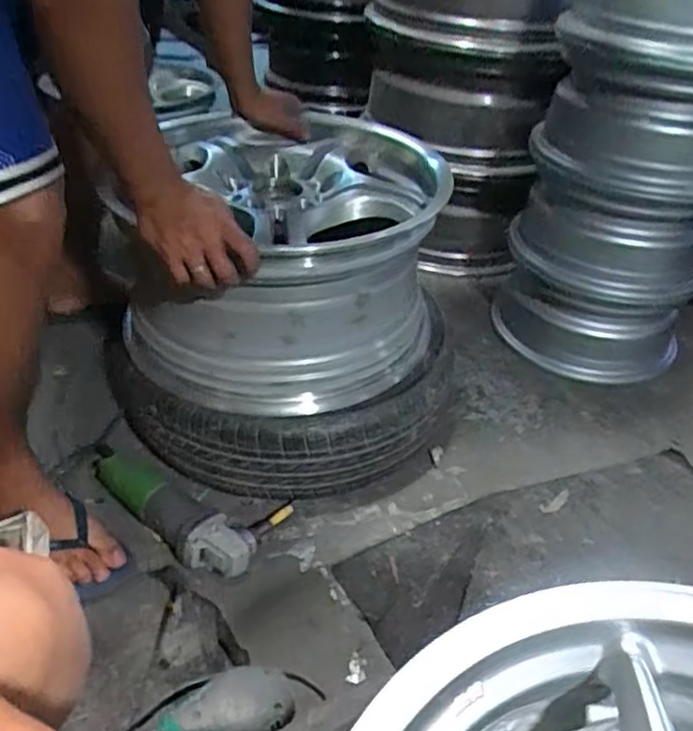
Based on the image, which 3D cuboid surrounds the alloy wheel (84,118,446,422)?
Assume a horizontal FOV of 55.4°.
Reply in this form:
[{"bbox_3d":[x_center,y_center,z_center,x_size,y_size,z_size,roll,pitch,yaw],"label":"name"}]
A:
[{"bbox_3d":[-0.080,-0.166,0.973,0.442,0.272,0.431,2,38,-2],"label":"alloy wheel"}]

